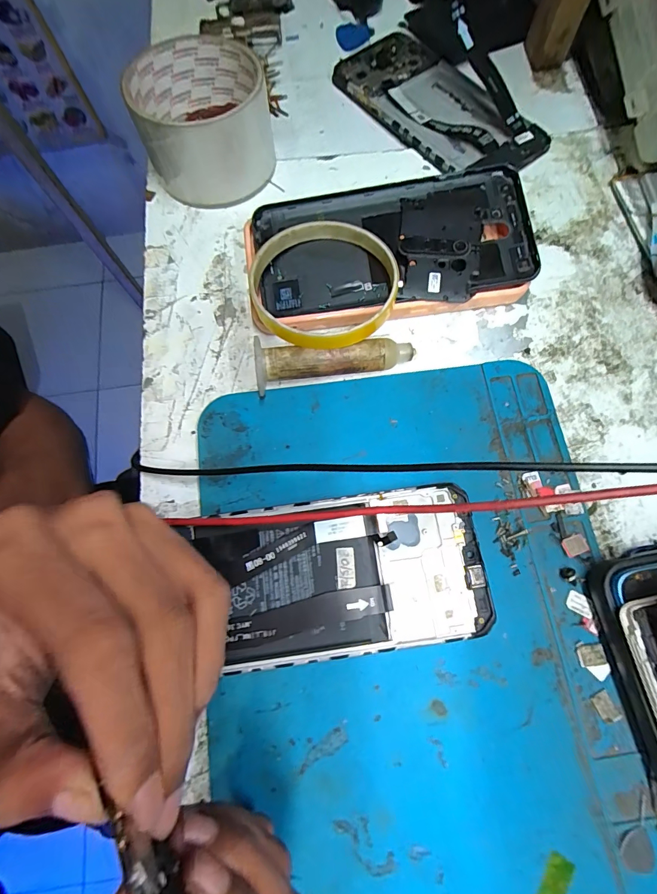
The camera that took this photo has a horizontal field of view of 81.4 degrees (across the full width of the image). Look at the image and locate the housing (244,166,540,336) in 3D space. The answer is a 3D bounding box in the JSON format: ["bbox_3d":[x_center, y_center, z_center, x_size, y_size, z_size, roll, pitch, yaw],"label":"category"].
[{"bbox_3d":[0.035,-0.117,0.227,0.166,0.015,0.084,-11,82,3],"label":"housing"}]

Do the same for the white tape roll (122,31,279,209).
[{"bbox_3d":[-0.079,-0.209,0.246,0.081,0.050,0.087,-10,74,-2],"label":"white tape roll"}]

